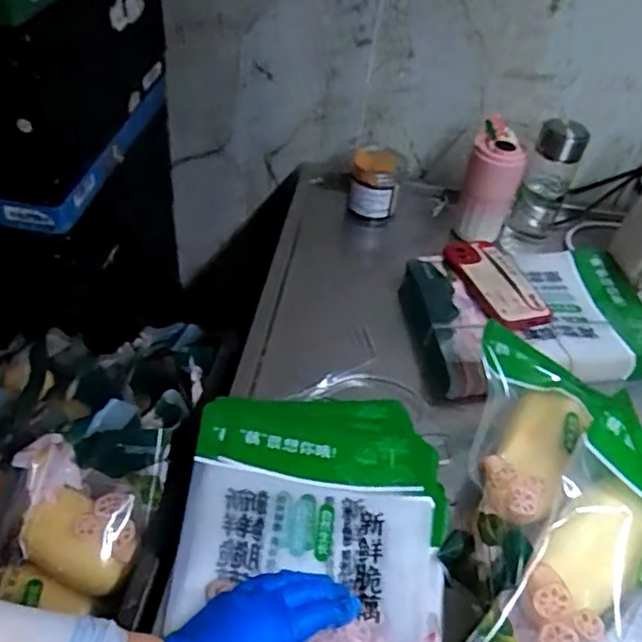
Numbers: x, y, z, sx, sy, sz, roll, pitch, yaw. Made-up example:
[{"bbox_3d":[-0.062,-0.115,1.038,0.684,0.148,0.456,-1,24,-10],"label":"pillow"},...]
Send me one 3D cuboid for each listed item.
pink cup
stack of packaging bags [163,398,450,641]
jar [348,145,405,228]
[{"bbox_3d":[0.251,-0.204,0.920,0.079,0.170,0.088,17,44,10],"label":"pink cup"},{"bbox_3d":[-0.007,0.220,0.535,0.231,0.029,0.375,5,43,-3],"label":"stack of packaging bags"},{"bbox_3d":[0.084,-0.211,0.961,0.078,0.087,0.065,4,43,-3],"label":"jar"}]

